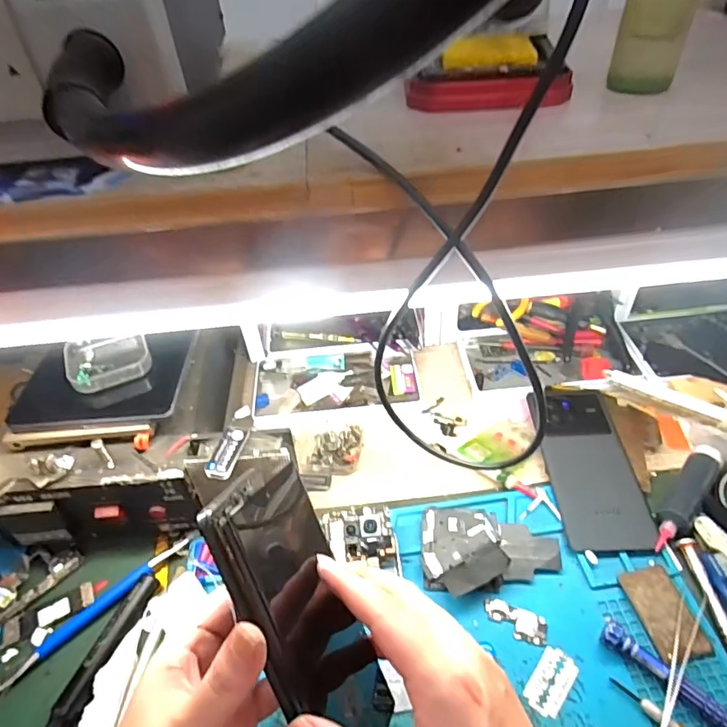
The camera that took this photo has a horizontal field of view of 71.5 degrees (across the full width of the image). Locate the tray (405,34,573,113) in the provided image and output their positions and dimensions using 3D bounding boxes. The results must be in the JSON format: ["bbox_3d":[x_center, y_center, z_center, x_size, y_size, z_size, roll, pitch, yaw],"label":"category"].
[{"bbox_3d":[0.072,-0.175,0.302,0.092,0.026,0.058,-4,45,1],"label":"tray"}]

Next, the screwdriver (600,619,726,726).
[{"bbox_3d":[0.212,0.212,0.323,0.118,0.015,0.015,32,56,31],"label":"screwdriver"}]

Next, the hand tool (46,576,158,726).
[{"bbox_3d":[-0.189,0.214,0.362,0.022,0.015,0.121,11,47,15],"label":"hand tool"}]

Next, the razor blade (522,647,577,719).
[{"bbox_3d":[0.127,0.214,0.340,0.024,0.004,0.042,30,54,29],"label":"razor blade"}]

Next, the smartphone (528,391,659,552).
[{"bbox_3d":[0.203,0.088,0.454,0.073,0.011,0.158,-4,45,1],"label":"smartphone"}]

